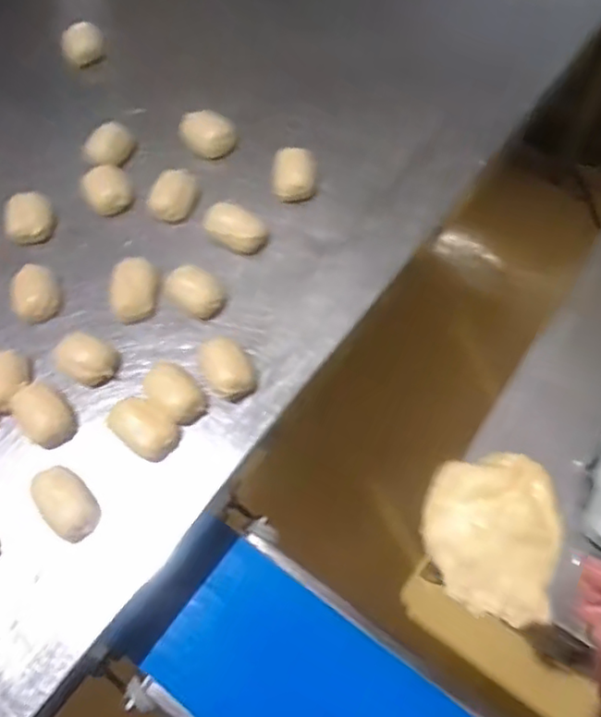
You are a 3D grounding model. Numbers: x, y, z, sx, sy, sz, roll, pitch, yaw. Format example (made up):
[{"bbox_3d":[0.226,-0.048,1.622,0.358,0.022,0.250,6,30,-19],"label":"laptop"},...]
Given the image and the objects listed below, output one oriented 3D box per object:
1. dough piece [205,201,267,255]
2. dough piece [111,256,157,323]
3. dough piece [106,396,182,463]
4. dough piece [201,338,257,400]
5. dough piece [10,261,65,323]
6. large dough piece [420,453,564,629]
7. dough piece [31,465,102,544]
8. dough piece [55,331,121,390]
[{"bbox_3d":[-0.068,-0.136,0.638,0.066,0.024,0.048,40,74,19],"label":"dough piece"},{"bbox_3d":[-0.168,-0.068,0.619,0.043,0.030,0.062,0,69,1],"label":"dough piece"},{"bbox_3d":[-0.144,0.062,0.556,0.066,0.038,0.043,34,73,17],"label":"dough piece"},{"bbox_3d":[-0.070,0.008,0.578,0.042,0.030,0.062,-34,68,-10],"label":"dough piece"},{"bbox_3d":[-0.268,-0.066,0.623,0.045,0.027,0.059,-18,66,-4],"label":"dough piece"},{"bbox_3d":[0.136,0.124,0.439,0.090,0.028,0.108,13,68,10],"label":"large dough piece"},{"bbox_3d":[-0.206,0.122,0.533,0.034,0.038,0.065,-36,69,-11],"label":"dough piece"},{"bbox_3d":[-0.207,-0.001,0.594,0.061,0.027,0.047,32,72,17],"label":"dough piece"}]

